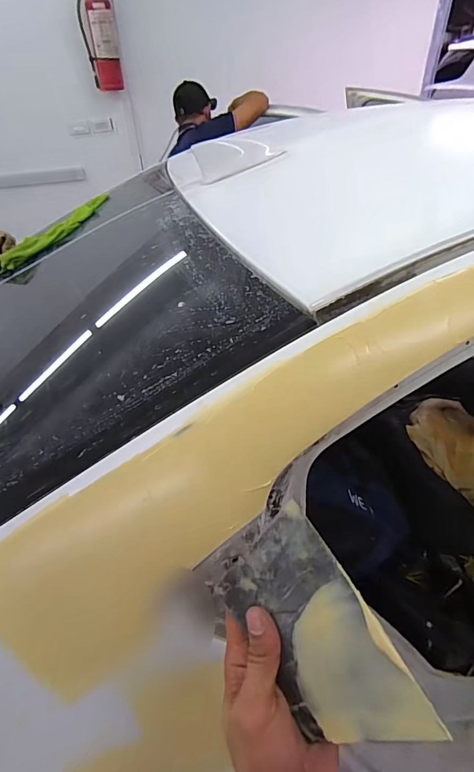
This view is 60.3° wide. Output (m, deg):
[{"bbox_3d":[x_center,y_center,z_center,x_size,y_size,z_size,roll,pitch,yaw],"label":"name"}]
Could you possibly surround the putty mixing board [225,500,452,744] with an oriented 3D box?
[{"bbox_3d":[0.048,0.162,0.268,0.006,0.093,0.137,-2,51,-53],"label":"putty mixing board"}]

